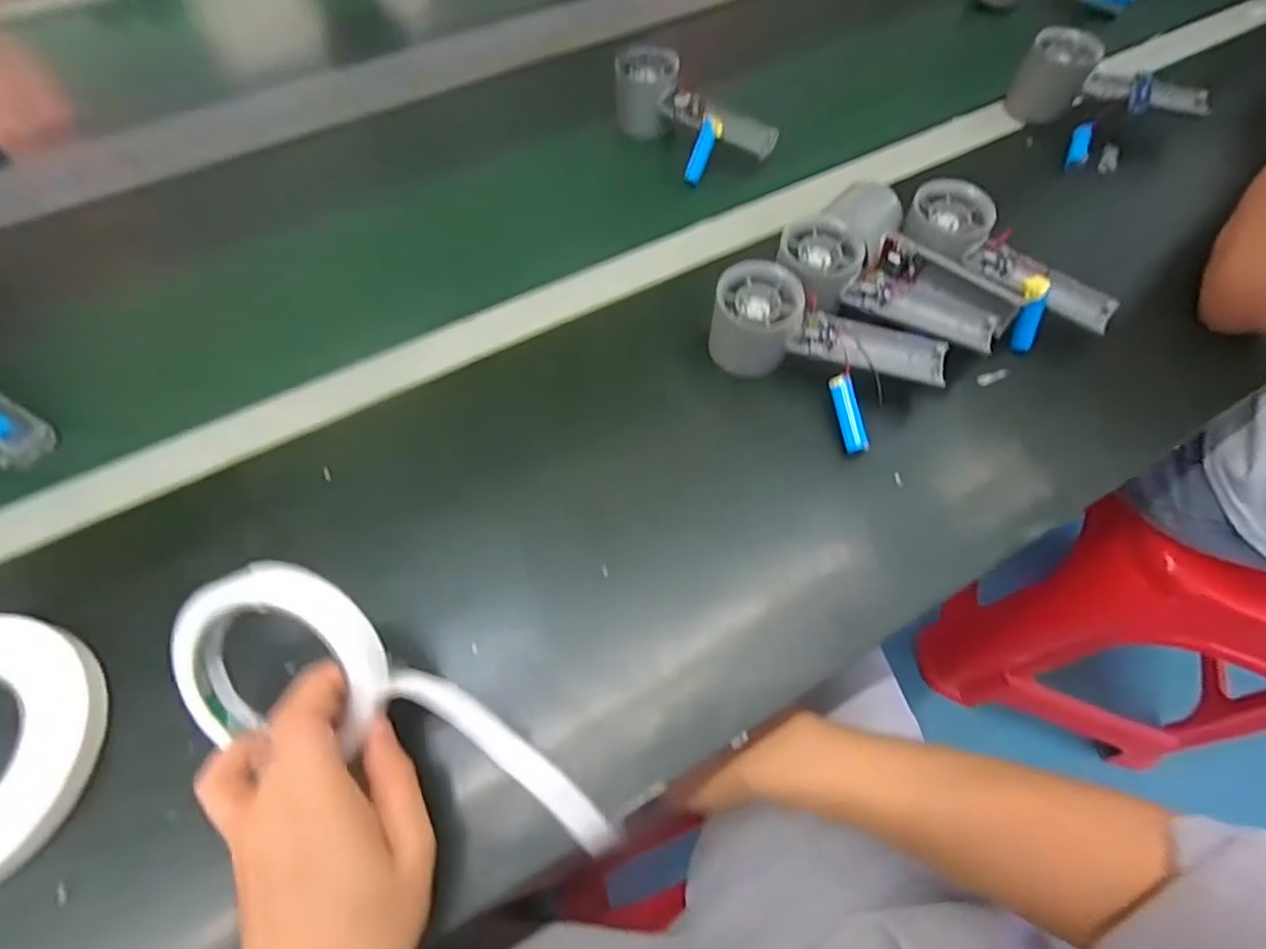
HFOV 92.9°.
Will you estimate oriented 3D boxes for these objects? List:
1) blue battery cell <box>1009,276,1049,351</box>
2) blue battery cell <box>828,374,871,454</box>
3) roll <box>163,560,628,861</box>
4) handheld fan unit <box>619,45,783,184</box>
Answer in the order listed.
[{"bbox_3d":[0.280,-0.112,0.428,0.020,0.054,0.017,-24,39,-14],"label":"blue battery cell"},{"bbox_3d":[0.146,-0.041,0.405,0.014,0.010,0.053,-11,80,-7],"label":"blue battery cell"},{"bbox_3d":[-0.109,0.120,0.292,0.226,0.062,0.074,26,63,-1],"label":"roll"},{"bbox_3d":[0.047,-0.313,0.530,0.056,0.050,0.164,-35,66,-19],"label":"handheld fan unit"}]

